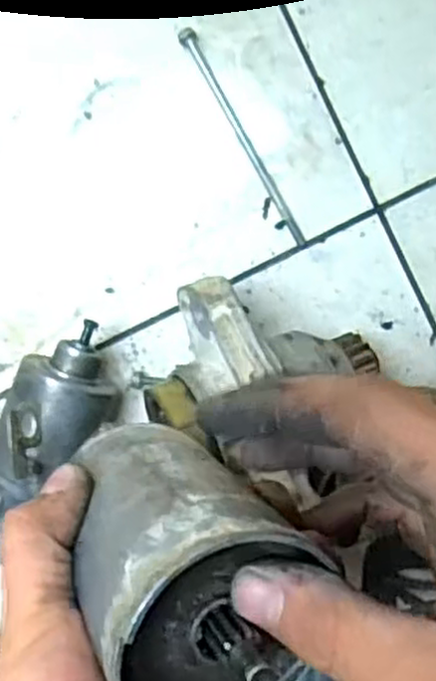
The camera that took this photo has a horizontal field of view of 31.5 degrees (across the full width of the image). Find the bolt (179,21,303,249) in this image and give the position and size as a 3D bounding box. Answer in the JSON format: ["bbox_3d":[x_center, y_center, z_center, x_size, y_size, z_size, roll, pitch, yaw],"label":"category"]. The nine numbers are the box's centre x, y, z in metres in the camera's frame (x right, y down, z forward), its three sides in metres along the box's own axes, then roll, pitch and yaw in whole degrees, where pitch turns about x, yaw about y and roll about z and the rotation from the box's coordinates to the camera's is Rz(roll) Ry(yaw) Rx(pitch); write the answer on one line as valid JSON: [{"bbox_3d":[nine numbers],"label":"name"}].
[{"bbox_3d":[0.013,-0.105,0.403,0.008,0.005,0.125,-27,92,7],"label":"bolt"}]

